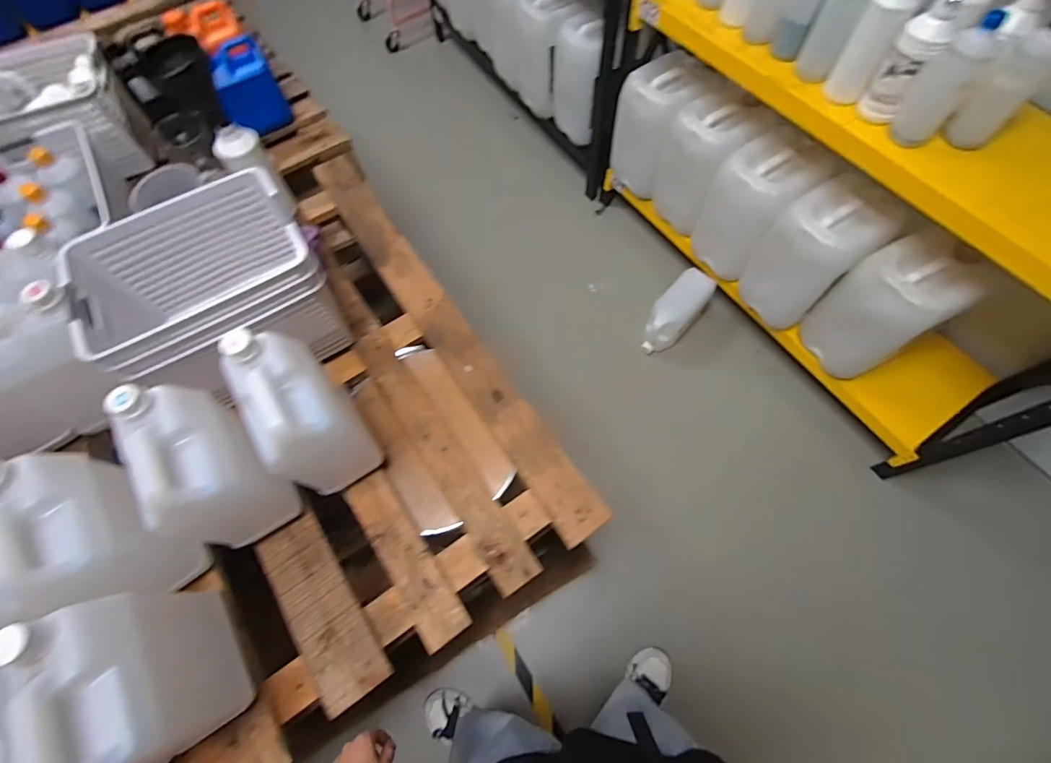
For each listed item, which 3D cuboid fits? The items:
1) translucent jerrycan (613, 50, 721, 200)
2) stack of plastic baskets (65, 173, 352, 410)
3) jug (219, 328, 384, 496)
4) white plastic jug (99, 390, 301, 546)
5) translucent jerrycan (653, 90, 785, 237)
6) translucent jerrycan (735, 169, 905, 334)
[{"bbox_3d":[0.463,-0.886,1.594,0.225,0.380,0.247,-40,70,-15],"label":"translucent jerrycan"},{"bbox_3d":[-0.553,-0.157,0.828,0.354,0.221,0.277,-30,68,-11],"label":"stack of plastic baskets"},{"bbox_3d":[-0.356,0.057,0.745,0.107,0.289,0.185,-31,68,-12],"label":"jug"},{"bbox_3d":[-0.478,0.140,0.701,0.111,0.271,0.214,-23,67,-8],"label":"white plastic jug"},{"bbox_3d":[0.596,-0.709,1.515,0.223,0.384,0.250,-25,67,-9],"label":"translucent jerrycan"},{"bbox_3d":[0.835,-0.359,1.341,0.202,0.378,0.226,-30,68,-11],"label":"translucent jerrycan"}]

